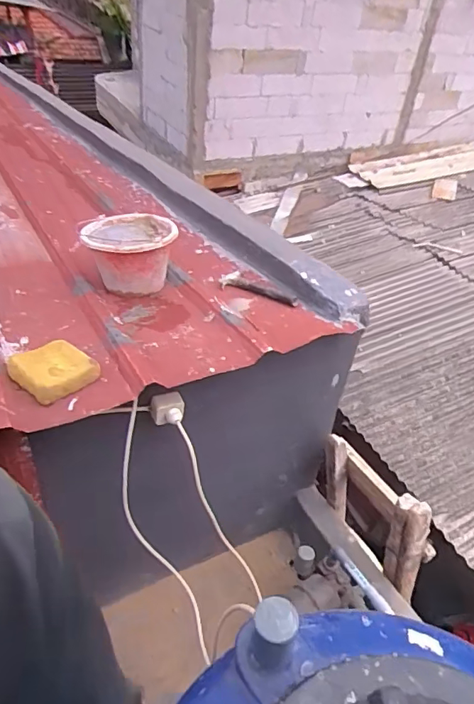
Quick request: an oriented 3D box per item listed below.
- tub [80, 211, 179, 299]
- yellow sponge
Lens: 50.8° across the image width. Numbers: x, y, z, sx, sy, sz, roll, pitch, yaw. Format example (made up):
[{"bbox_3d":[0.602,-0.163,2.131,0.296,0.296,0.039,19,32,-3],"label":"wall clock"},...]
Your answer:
[{"bbox_3d":[-0.283,-0.259,1.334,0.220,0.157,0.226,4,39,-3],"label":"tub"},{"bbox_3d":[-0.367,0.031,0.989,0.166,0.036,0.125,32,45,28],"label":"yellow sponge"}]

